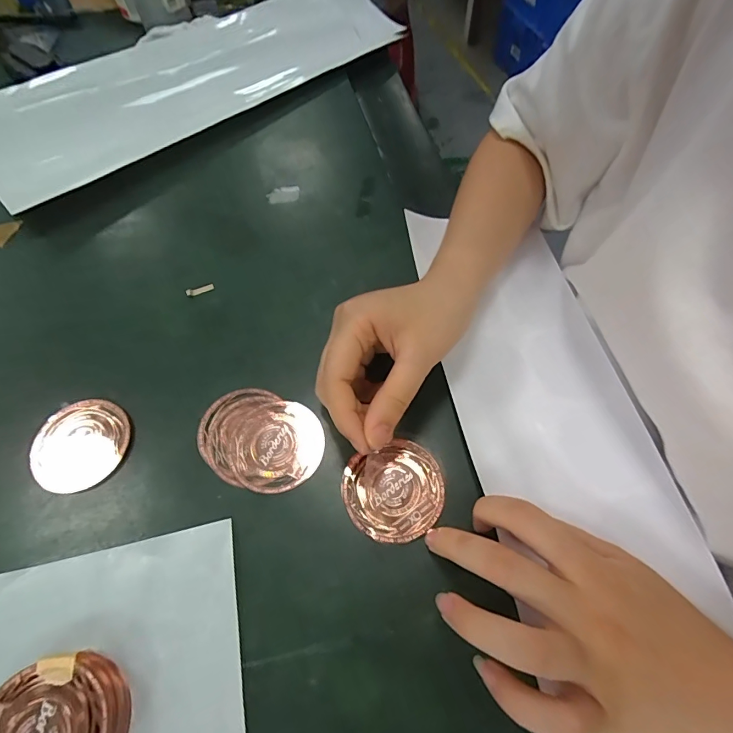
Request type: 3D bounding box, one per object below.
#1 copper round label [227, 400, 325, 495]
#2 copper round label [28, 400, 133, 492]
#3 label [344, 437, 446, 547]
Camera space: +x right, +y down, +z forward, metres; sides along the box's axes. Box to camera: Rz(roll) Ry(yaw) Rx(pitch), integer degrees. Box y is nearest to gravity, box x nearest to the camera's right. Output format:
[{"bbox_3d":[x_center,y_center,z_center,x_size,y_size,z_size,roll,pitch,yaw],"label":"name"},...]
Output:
[{"bbox_3d":[-0.058,0.050,0.273,0.059,0.004,0.059,-1,60,1],"label":"copper round label"},{"bbox_3d":[-0.187,0.051,0.277,0.061,0.009,0.058,-1,60,1],"label":"copper round label"},{"bbox_3d":[0.017,0.075,0.255,0.058,0.004,0.054,-1,60,1],"label":"label"}]

